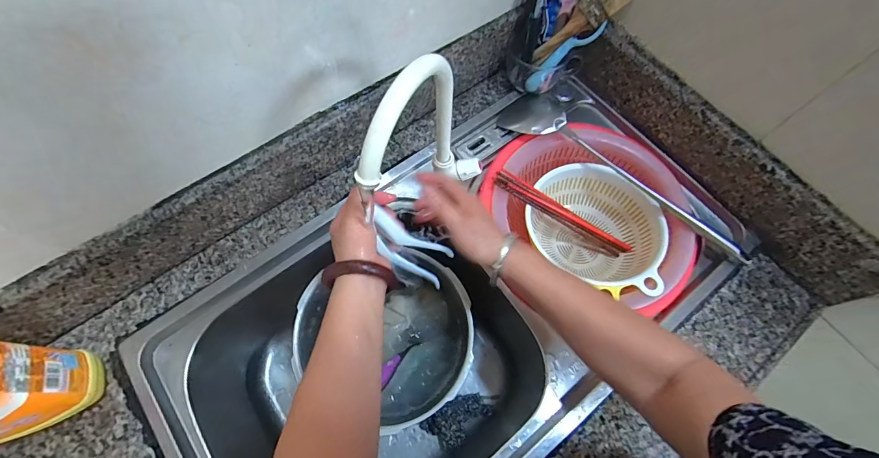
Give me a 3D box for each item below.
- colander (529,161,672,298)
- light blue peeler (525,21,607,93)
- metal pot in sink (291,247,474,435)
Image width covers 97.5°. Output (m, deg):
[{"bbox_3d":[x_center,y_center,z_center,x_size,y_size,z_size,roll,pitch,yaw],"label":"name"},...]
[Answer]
[{"bbox_3d":[0.242,0.000,0.622,0.195,0.102,0.181,0,66,0],"label":"colander"},{"bbox_3d":[0.205,-0.280,0.630,0.145,0.049,0.019,-39,69,18],"label":"light blue peeler"},{"bbox_3d":[-0.063,0.160,0.622,0.249,0.146,0.265,0,66,0],"label":"metal pot in sink"}]

